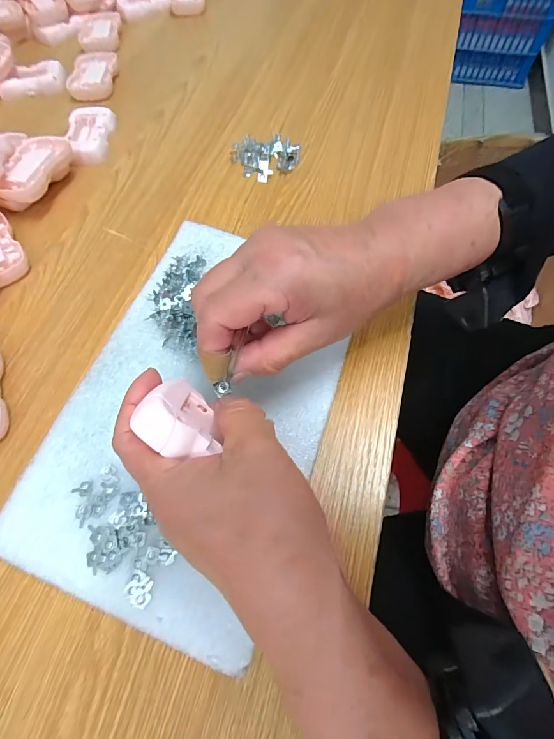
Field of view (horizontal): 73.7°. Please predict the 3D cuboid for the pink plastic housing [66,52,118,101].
[{"bbox_3d":[-0.251,-0.401,0.504,0.059,0.017,0.095,-6,64,-2],"label":"pink plastic housing"}]

